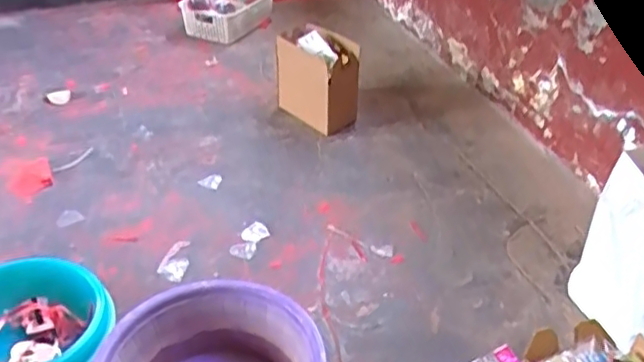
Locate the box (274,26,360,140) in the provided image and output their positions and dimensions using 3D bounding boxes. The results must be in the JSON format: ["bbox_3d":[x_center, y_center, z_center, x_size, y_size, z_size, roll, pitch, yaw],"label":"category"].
[{"bbox_3d":[-0.004,-0.228,1.394,0.165,0.185,0.131,25,40,28],"label":"box"}]

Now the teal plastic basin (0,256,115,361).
[{"bbox_3d":[-0.419,0.215,0.879,0.219,0.098,0.212,2,35,-1],"label":"teal plastic basin"}]

